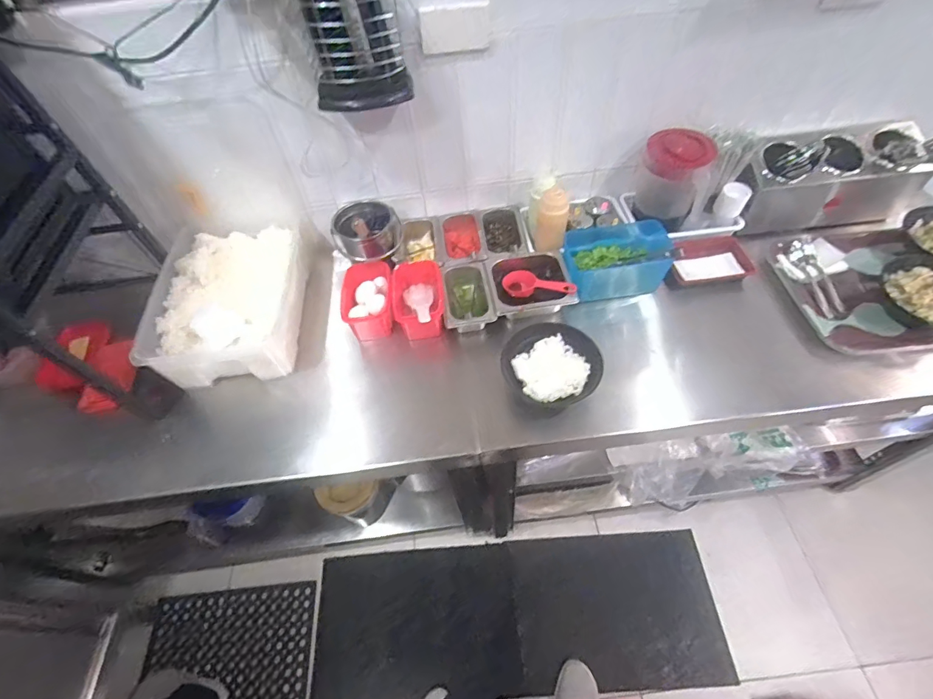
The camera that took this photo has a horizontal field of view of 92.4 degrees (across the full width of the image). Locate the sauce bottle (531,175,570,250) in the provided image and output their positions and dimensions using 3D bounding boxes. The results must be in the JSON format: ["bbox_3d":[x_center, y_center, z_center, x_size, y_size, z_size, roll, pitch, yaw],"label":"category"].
[{"bbox_3d":[0.184,-0.297,0.978,0.062,0.159,0.062,-10,33,-3],"label":"sauce bottle"}]

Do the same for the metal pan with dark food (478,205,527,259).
[{"bbox_3d":[0.085,-0.258,1.070,0.098,0.079,0.175,-4,55,1],"label":"metal pan with dark food"}]

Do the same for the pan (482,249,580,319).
[{"bbox_3d":[0.133,-0.137,0.978,0.173,0.080,0.164,-10,55,-4],"label":"pan"}]

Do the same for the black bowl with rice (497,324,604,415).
[{"bbox_3d":[0.160,0.029,0.845,0.168,0.052,0.155,-2,55,2],"label":"black bowl with rice"}]

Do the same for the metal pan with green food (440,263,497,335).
[{"bbox_3d":[0.000,-0.105,0.975,0.101,0.078,0.167,-9,55,-3],"label":"metal pan with green food"}]

